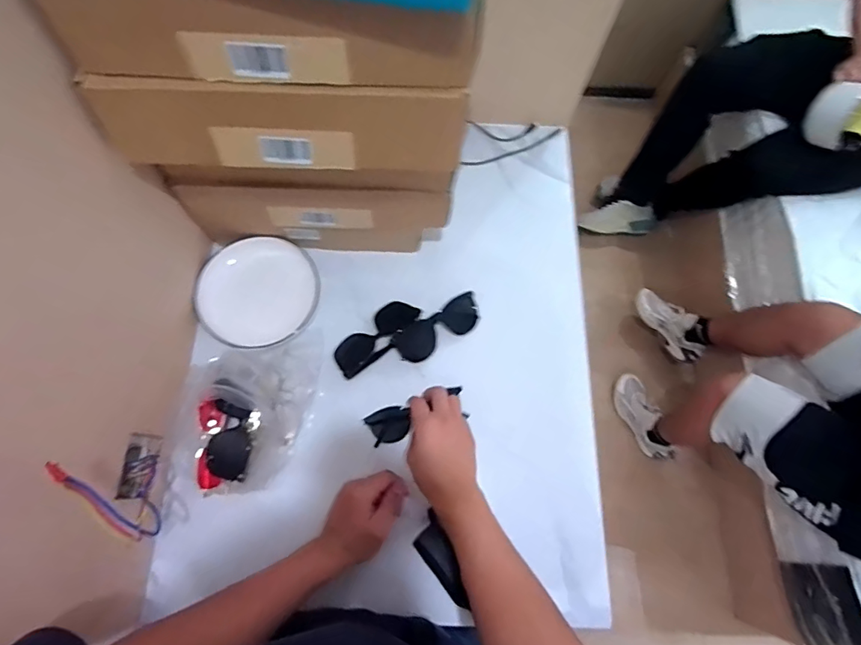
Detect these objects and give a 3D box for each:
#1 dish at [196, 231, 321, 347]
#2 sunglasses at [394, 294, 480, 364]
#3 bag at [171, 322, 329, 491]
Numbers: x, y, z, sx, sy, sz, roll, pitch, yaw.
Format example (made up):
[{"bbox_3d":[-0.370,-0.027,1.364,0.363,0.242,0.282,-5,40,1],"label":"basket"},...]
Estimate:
[{"bbox_3d":[-0.255,-0.049,0.678,0.167,0.035,0.170,1,72,-2],"label":"dish"},{"bbox_3d":[0.012,0.010,0.687,0.138,0.027,0.051,-29,75,-11],"label":"sunglasses"},{"bbox_3d":[-0.243,0.100,0.611,0.149,0.094,0.247,20,72,4],"label":"bag"}]

